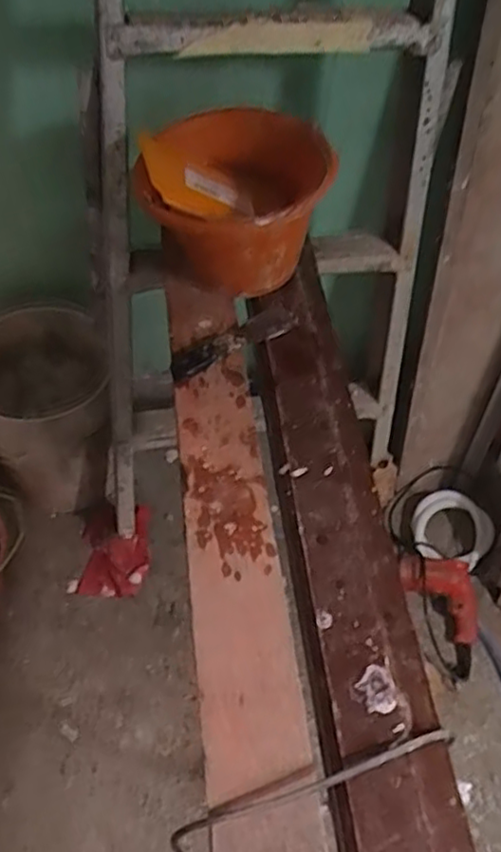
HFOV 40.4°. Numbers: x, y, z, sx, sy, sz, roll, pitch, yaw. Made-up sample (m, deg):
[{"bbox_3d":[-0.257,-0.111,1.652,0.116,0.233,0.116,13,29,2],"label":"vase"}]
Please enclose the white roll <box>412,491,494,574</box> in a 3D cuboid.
[{"bbox_3d":[0.452,0.225,1.519,0.178,0.040,0.190,33,57,18],"label":"white roll"}]

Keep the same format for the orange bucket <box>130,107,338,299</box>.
[{"bbox_3d":[-0.029,-0.310,0.944,0.256,0.182,0.256,3,53,-4],"label":"orange bucket"}]

